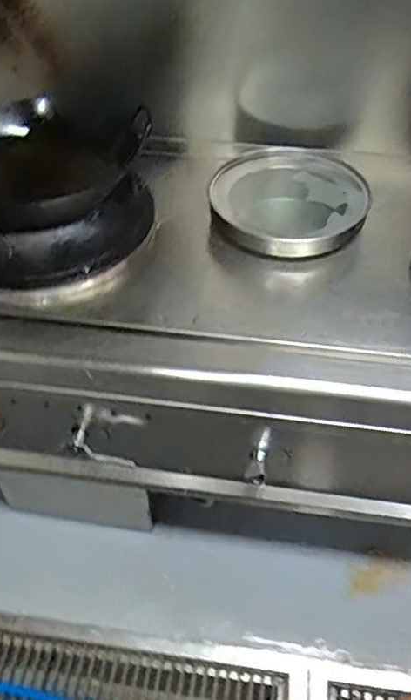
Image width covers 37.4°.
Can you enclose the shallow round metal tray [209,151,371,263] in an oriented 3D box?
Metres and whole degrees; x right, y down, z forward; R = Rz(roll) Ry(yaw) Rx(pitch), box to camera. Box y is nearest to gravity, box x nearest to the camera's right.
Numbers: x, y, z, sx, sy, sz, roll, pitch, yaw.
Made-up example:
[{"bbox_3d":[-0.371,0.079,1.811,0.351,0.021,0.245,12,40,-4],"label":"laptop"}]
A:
[{"bbox_3d":[0.167,-0.304,1.227,0.309,0.060,0.321,0,47,0],"label":"shallow round metal tray"}]

